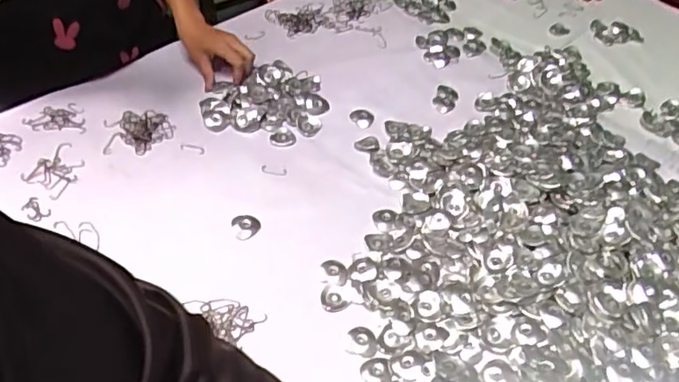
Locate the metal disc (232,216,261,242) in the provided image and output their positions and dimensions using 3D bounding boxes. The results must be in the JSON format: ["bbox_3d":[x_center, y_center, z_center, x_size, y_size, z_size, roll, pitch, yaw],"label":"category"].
[{"bbox_3d":[-0.116,0.043,0.735,0.033,0.009,0.031,3,45,-3],"label":"metal disc"}]

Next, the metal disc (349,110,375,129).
[{"bbox_3d":[0.037,-0.111,0.897,0.032,0.009,0.039,-22,51,-25],"label":"metal disc"}]

